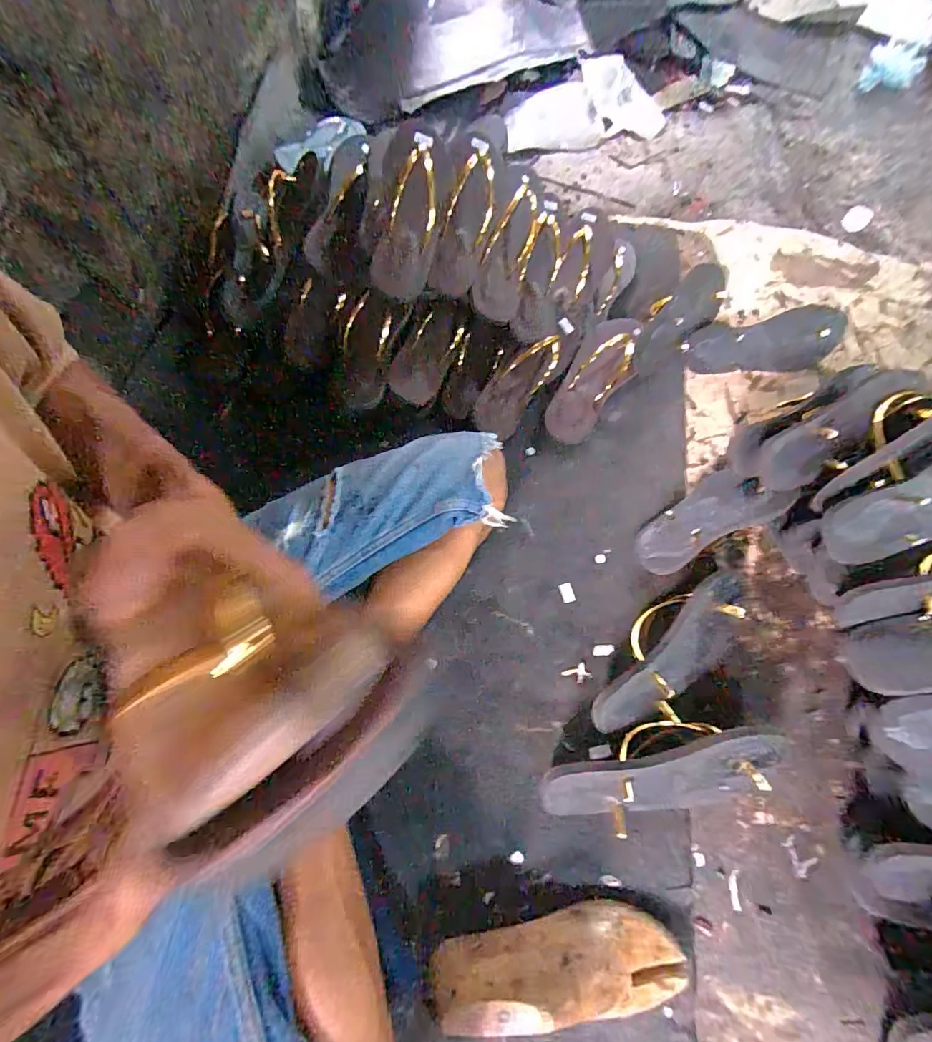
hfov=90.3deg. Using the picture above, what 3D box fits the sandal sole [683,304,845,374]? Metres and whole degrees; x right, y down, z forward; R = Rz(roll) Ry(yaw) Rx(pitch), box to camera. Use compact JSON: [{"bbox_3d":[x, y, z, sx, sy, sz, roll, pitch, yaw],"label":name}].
[{"bbox_3d":[0.485,-0.286,0.750,0.254,0.018,0.090,-9,100,3],"label":"sandal sole"}]

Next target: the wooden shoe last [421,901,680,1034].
[{"bbox_3d":[0.089,0.410,0.421,0.240,0.068,0.079,5,67,-16],"label":"wooden shoe last"}]

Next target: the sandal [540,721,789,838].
[{"bbox_3d":[0.207,0.273,0.494,0.251,0.113,0.049,-7,23,-2],"label":"sandal"}]

